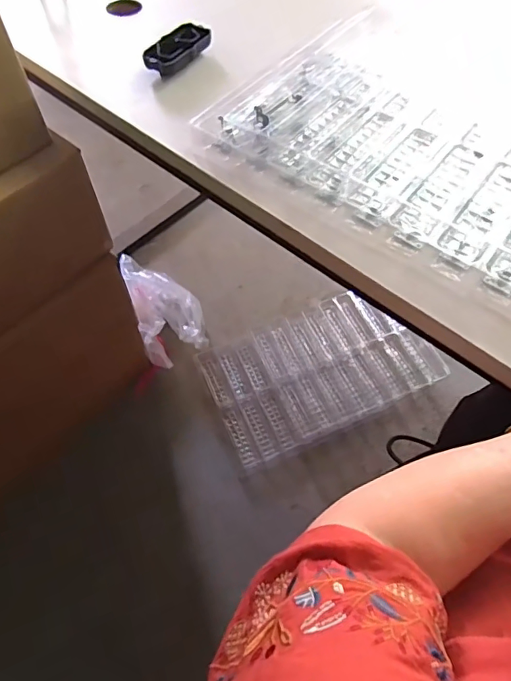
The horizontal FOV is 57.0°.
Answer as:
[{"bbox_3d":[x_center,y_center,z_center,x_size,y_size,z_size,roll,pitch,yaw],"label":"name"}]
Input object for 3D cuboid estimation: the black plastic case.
[{"bbox_3d":[-0.111,-0.410,0.670,0.051,0.032,0.111,33,64,18],"label":"black plastic case"}]

